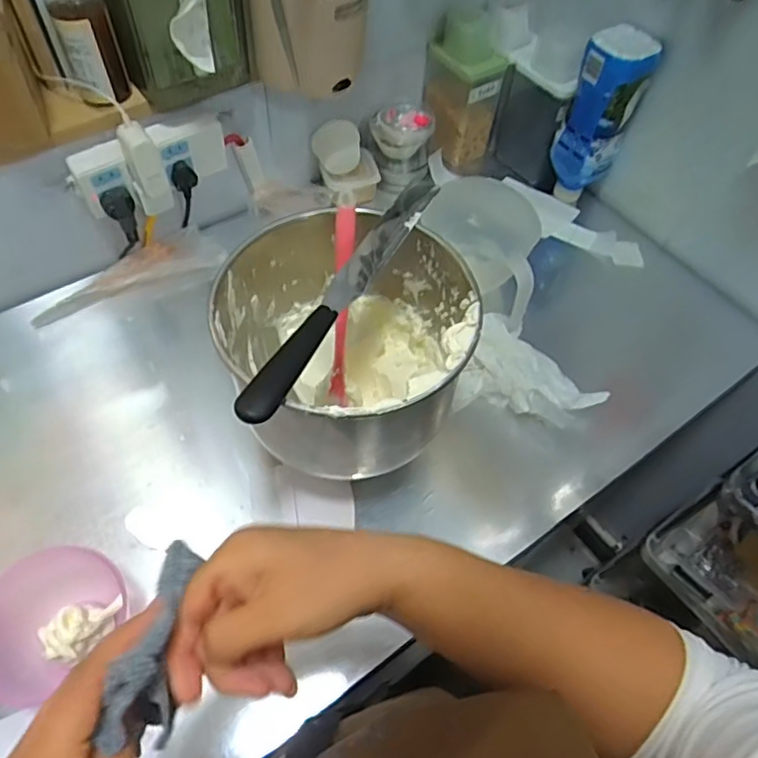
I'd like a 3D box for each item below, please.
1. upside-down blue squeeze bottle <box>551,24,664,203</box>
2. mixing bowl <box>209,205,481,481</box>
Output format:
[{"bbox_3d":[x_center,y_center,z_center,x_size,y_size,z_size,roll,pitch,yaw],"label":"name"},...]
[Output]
[{"bbox_3d":[0.305,-0.361,0.843,0.087,0.222,0.096,27,59,13],"label":"upside-down blue squeeze bottle"},{"bbox_3d":[-0.030,-0.024,0.583,0.221,0.184,0.220,2,57,-3],"label":"mixing bowl"}]

